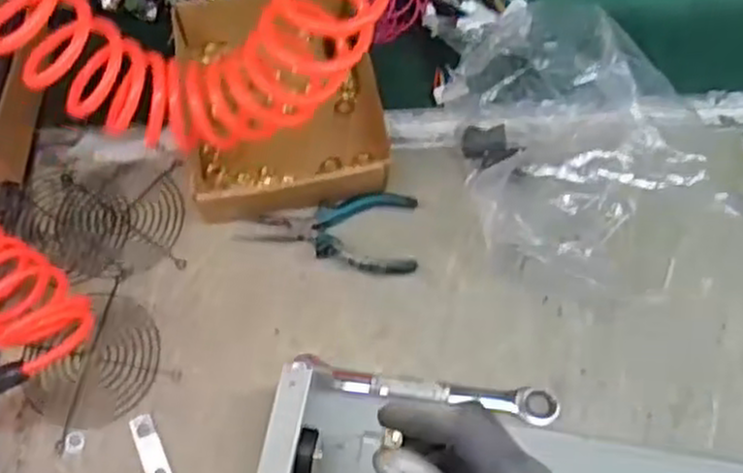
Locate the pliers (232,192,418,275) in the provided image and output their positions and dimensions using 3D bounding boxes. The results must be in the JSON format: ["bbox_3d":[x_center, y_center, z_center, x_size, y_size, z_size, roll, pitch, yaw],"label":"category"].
[{"bbox_3d":[-0.038,-0.004,0.671,0.152,0.019,0.072,1,65,1],"label":"pliers"}]

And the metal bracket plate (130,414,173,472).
[{"bbox_3d":[-0.174,0.171,0.603,0.019,0.004,0.062,-22,67,-9],"label":"metal bracket plate"}]

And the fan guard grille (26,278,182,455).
[{"bbox_3d":[-0.230,0.105,0.631,0.108,0.007,0.102,-35,69,-14],"label":"fan guard grille"}]

